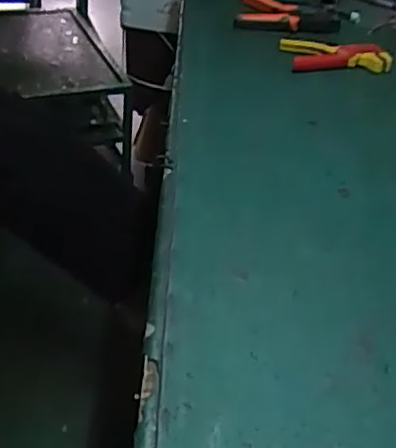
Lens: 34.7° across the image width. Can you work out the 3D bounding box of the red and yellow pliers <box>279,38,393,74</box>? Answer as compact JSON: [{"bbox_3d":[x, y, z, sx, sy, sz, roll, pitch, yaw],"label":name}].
[{"bbox_3d":[0.214,-0.268,0.990,0.156,0.023,0.100,-1,38,-10],"label":"red and yellow pliers"}]

